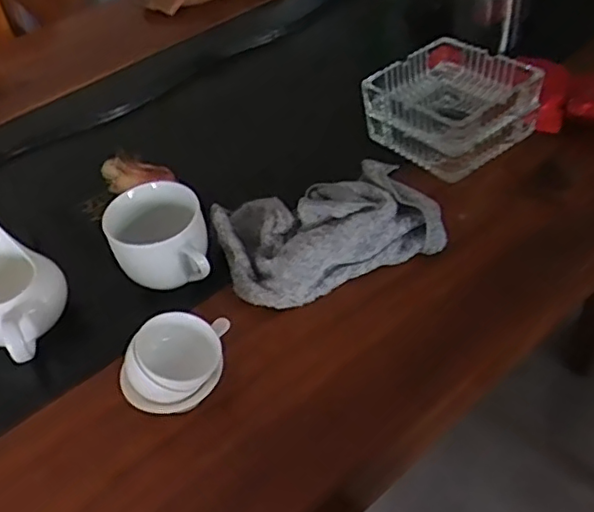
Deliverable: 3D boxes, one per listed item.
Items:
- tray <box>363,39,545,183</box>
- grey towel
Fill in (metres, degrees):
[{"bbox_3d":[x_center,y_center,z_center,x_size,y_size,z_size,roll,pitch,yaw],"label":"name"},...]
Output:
[{"bbox_3d":[0.144,-0.141,0.590,0.121,0.067,0.126,-37,53,-25],"label":"tray"},{"bbox_3d":[0.023,-0.029,0.516,0.176,0.041,0.113,-19,47,-11],"label":"grey towel"}]

